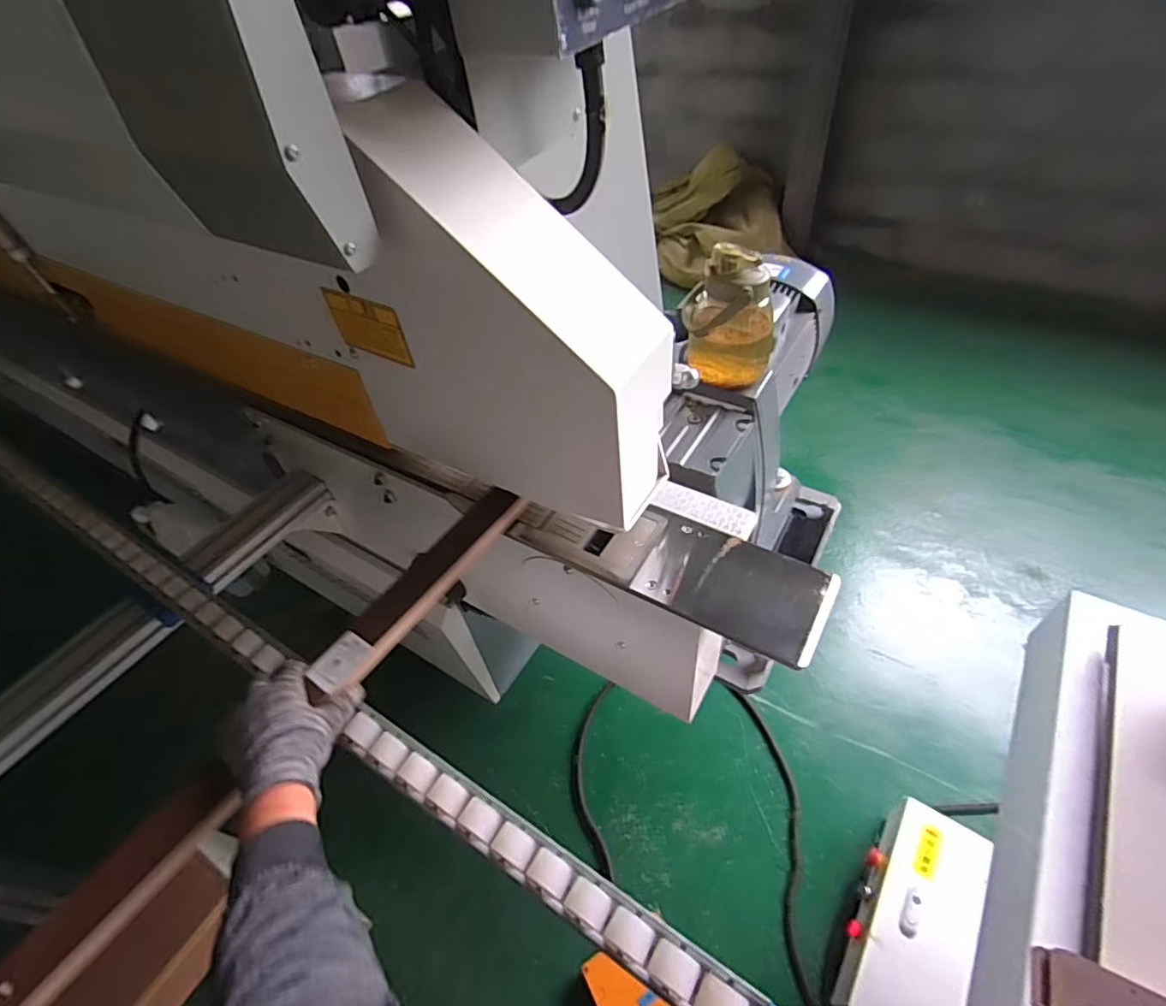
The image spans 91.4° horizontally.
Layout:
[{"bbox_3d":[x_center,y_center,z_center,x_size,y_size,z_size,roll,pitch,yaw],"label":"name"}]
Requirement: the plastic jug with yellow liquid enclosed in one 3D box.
[{"bbox_3d":[0.211,-0.268,0.822,0.132,0.184,0.103,6,49,12],"label":"plastic jug with yellow liquid"}]

